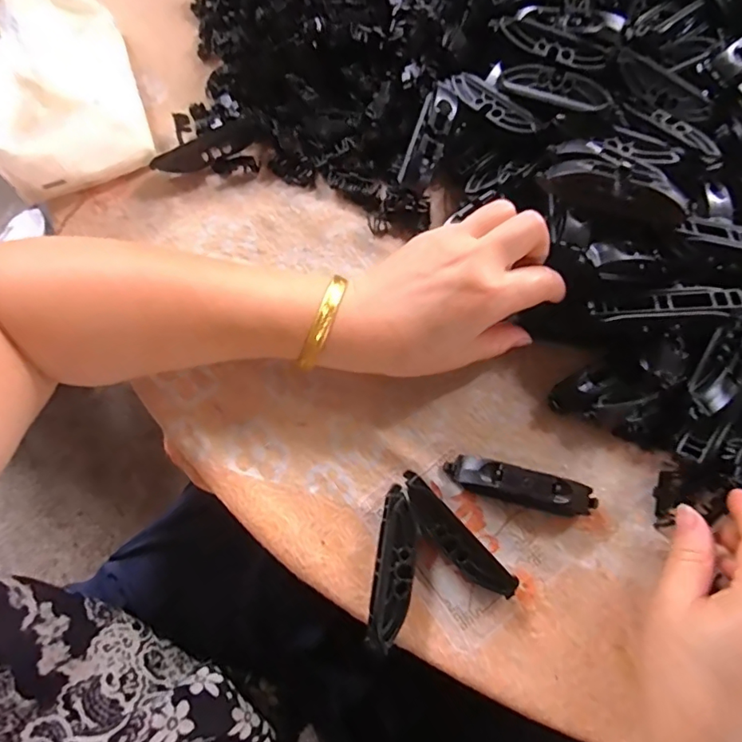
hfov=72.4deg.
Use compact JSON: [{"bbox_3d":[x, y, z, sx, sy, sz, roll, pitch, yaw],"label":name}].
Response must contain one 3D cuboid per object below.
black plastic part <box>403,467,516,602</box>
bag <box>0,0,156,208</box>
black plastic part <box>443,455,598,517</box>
[{"bbox_3d":[0.044,0.090,0.272,0.018,0.018,0.079,-43,76,-10],"label":"black plastic part"},{"bbox_3d":[-0.214,-0.194,0.340,0.093,0.066,0.134,-21,73,-4],"label":"bag"},{"bbox_3d":[0.083,0.064,0.281,0.080,0.018,0.019,13,74,6],"label":"black plastic part"}]

